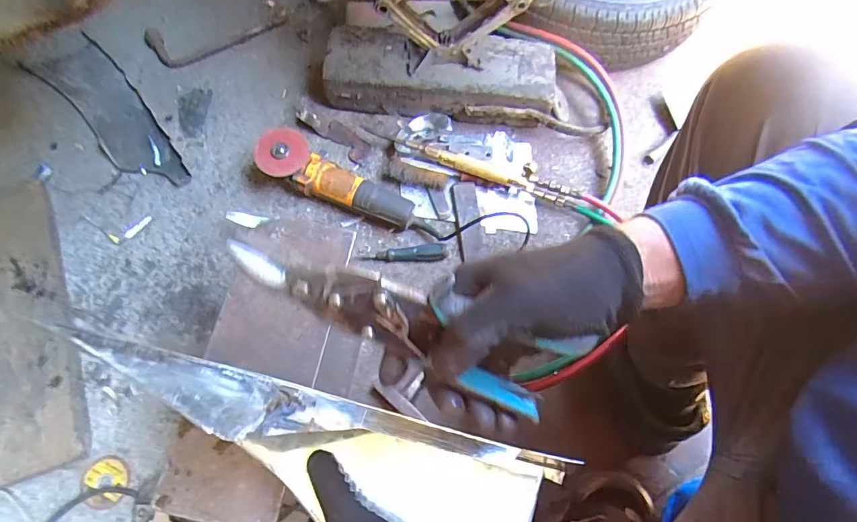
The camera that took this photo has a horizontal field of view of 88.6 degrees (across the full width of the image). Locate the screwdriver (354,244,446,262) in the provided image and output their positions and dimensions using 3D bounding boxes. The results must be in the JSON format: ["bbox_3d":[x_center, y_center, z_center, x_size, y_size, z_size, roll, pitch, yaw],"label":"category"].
[{"bbox_3d":[-0.048,-0.011,0.757,0.154,0.025,0.024,-2,71,-1],"label":"screwdriver"}]

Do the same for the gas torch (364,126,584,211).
[{"bbox_3d":[0.084,-0.176,0.818,0.405,0.062,0.043,20,72,7],"label":"gas torch"}]

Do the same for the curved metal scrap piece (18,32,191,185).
[{"bbox_3d":[-0.612,-0.291,0.852,0.436,0.014,0.123,43,76,13],"label":"curved metal scrap piece"}]

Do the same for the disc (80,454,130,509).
[{"bbox_3d":[-0.478,0.327,0.650,0.068,0.008,0.067,0,71,0],"label":"disc"}]

